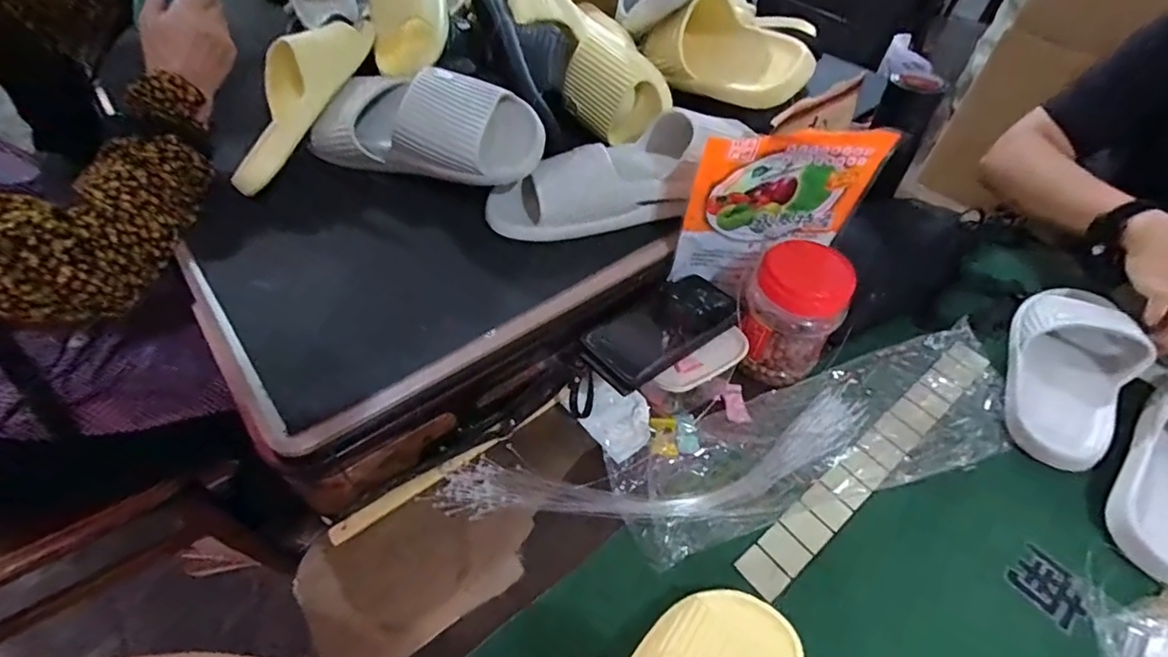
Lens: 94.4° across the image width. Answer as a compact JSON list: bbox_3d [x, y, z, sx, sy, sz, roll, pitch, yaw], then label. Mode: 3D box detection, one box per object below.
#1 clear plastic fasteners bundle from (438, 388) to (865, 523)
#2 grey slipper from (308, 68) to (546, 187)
[{"bbox_3d":[0.081,0.137,0.510,0.428,0.014,0.101,-9,51,-9],"label":"clear plastic fasteners bundle"},{"bbox_3d":[-0.166,-0.219,0.575,0.257,0.091,0.106,13,50,7],"label":"grey slipper"}]

